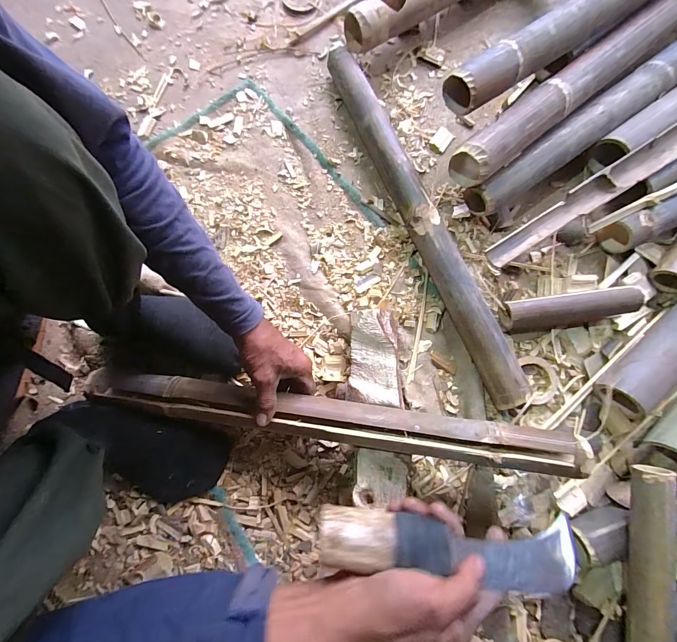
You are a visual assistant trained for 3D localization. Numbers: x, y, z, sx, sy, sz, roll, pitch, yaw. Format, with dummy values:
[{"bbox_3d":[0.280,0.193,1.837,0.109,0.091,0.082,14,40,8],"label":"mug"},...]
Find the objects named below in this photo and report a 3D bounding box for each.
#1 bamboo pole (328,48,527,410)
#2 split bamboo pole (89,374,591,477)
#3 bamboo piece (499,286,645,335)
[{"bbox_3d":[0.126,-0.172,0.538,0.050,0.065,0.641,-23,81,-5],"label":"bamboo pole"},{"bbox_3d":[-0.019,0.127,0.436,0.618,0.025,0.050,6,80,7],"label":"split bamboo pole"},{"bbox_3d":[0.359,-0.016,0.518,0.197,0.053,0.048,-6,80,-2],"label":"bamboo piece"}]

